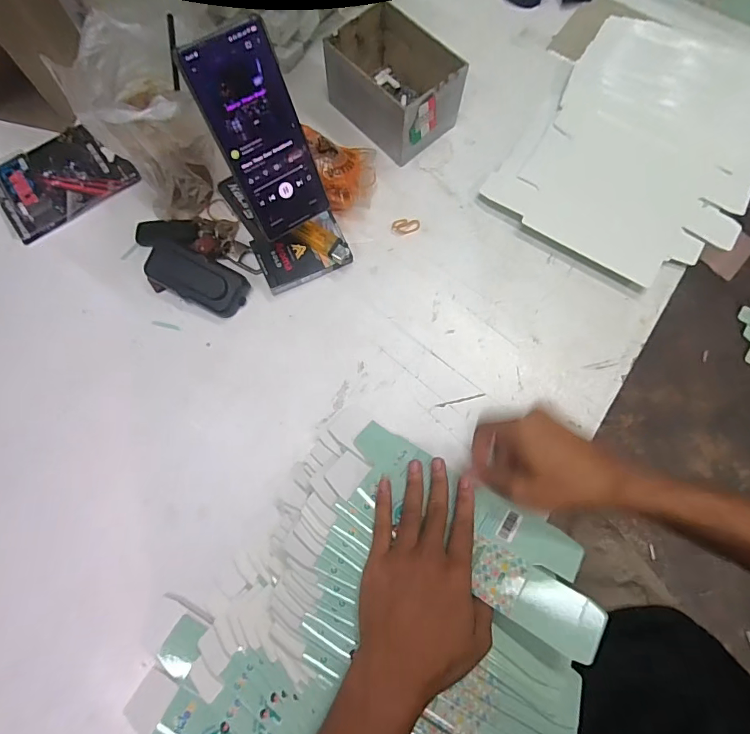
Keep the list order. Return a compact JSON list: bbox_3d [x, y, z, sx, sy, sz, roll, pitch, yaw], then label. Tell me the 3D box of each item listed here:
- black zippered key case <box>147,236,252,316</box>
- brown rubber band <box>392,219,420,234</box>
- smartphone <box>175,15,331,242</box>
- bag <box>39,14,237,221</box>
[{"bbox_3d":[-0.191,-0.094,0.474,0.106,0.034,0.046,25,76,8],"label":"black zippered key case"},{"bbox_3d":[0.036,-0.162,0.508,0.031,0.004,0.019,6,74,3],"label":"brown rubber band"},{"bbox_3d":[-0.096,-0.195,0.394,0.076,0.174,0.005,-37,46,-11],"label":"smartphone"},{"bbox_3d":[-0.208,-0.215,0.422,0.083,0.153,0.127,-35,76,-9],"label":"bag"}]

